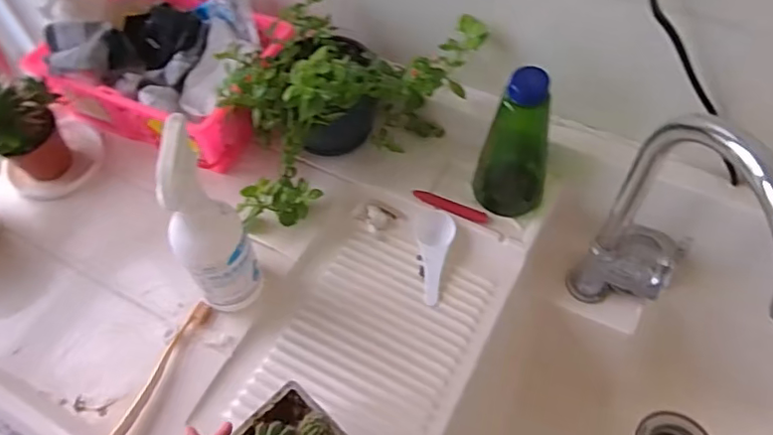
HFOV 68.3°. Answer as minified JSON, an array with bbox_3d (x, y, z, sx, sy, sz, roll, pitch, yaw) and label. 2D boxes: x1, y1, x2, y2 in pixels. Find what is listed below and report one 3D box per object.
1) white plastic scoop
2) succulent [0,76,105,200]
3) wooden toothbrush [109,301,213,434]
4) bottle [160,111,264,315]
[{"bbox_3d":[0.059,0.045,0.684,0.046,0.018,0.119,0,57,4],"label":"white plastic scoop"},{"bbox_3d":[-0.452,-0.109,0.726,0.122,0.157,0.098,-39,62,-20],"label":"succulent"},{"bbox_3d":[-0.243,0.167,0.597,0.021,0.022,0.183,19,60,16],"label":"wooden toothbrush"},{"bbox_3d":[-0.180,0.017,0.568,0.068,0.236,0.069,-36,61,-18],"label":"bottle"}]

